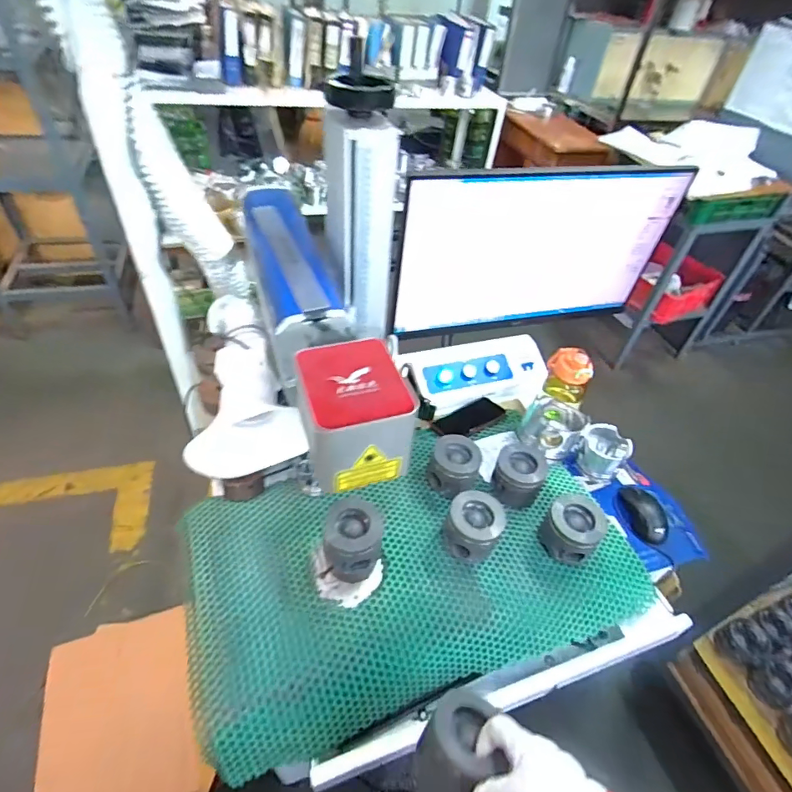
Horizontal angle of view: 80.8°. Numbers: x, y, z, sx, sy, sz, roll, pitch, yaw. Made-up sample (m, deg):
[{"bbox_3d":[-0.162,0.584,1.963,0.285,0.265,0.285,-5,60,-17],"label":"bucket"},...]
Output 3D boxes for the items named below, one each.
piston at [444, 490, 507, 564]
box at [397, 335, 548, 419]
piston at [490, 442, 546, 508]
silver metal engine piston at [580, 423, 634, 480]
[{"bbox_3d":[0.127,0.215,0.756,0.087,0.093,0.080,3,44,-3],"label":"piston"},{"bbox_3d":[0.204,-0.053,1.098,0.343,0.075,0.179,-11,46,-18],"label":"box"},{"bbox_3d":[0.220,0.147,0.838,0.087,0.091,0.082,3,44,-3],"label":"piston"},{"bbox_3d":[0.420,0.111,0.951,0.091,0.071,0.091,3,44,-3],"label":"silver metal engine piston"}]

